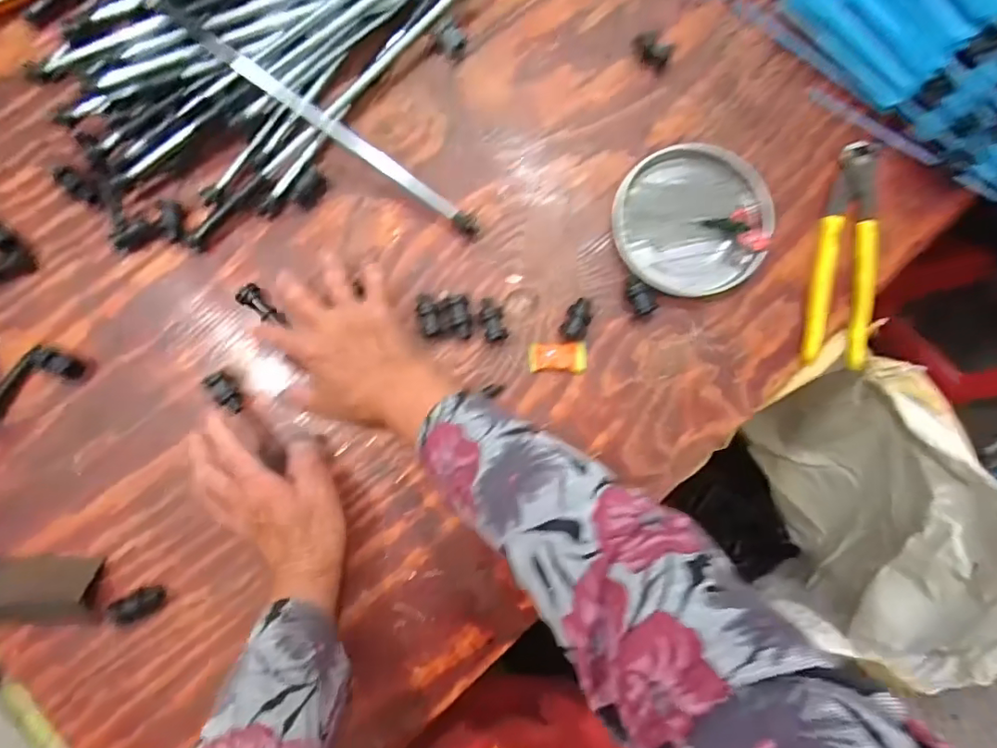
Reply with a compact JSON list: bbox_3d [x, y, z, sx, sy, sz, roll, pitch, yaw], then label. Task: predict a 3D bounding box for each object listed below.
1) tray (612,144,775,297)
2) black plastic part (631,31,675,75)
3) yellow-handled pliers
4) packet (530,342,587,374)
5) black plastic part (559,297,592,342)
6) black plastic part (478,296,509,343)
[{"bbox_3d":[0.174,-0.141,0.490,0.138,0.017,0.133,0,85,-1],"label":"tray"},{"bbox_3d":[0.142,-0.300,0.500,0.038,0.023,0.018,33,85,2],"label":"black plastic part"},{"bbox_3d":[0.313,-0.106,0.482,0.055,0.019,0.198,12,85,0],"label":"yellow-handled pliers"},{"bbox_3d":[0.053,-0.014,0.478,0.051,0.004,0.026,-1,85,-1],"label":"packet"},{"bbox_3d":[0.069,-0.046,0.474,0.022,0.017,0.039,28,85,1],"label":"black plastic part"},{"bbox_3d":[-0.005,-0.048,0.473,0.021,0.017,0.037,-12,85,-2],"label":"black plastic part"}]

